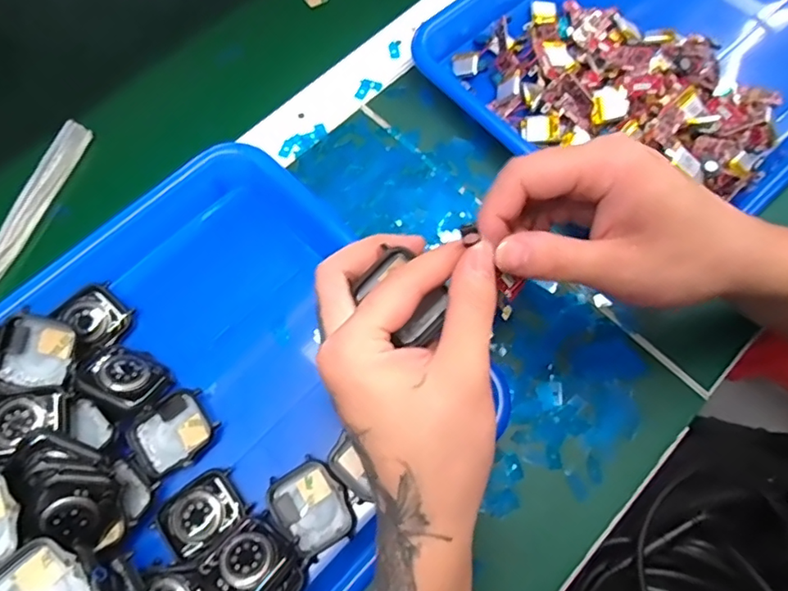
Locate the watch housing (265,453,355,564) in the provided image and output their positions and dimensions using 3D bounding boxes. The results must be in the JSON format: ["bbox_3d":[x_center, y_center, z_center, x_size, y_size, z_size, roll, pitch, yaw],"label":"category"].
[{"bbox_3d":[-0.044,0.114,0.292,0.039,0.009,0.046,-30,74,-10],"label":"watch housing"}]

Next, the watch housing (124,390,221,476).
[{"bbox_3d":[-0.123,0.077,0.303,0.045,0.010,0.039,-31,74,-10],"label":"watch housing"}]

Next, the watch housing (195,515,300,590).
[{"bbox_3d":[-0.072,0.133,0.268,0.035,0.010,0.044,38,50,12],"label":"watch housing"}]

